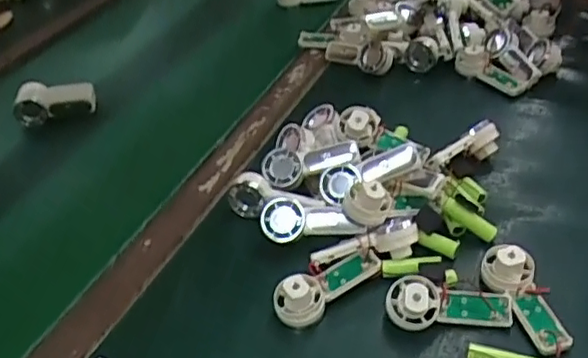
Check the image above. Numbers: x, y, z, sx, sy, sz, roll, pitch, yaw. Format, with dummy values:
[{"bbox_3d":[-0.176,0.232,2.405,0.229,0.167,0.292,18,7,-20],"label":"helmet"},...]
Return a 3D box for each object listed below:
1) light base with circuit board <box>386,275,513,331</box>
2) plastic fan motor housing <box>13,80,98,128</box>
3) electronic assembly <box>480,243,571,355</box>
[{"bbox_3d":[0.121,0.096,0.471,0.094,0.029,0.032,1,41,9],"label":"light base with circuit board"},{"bbox_3d":[-0.292,-0.096,0.746,0.090,0.038,0.043,-8,41,-4],"label":"plastic fan motor housing"},{"bbox_3d":[0.180,0.090,0.470,0.034,0.028,0.092,-16,57,-13],"label":"electronic assembly"}]

